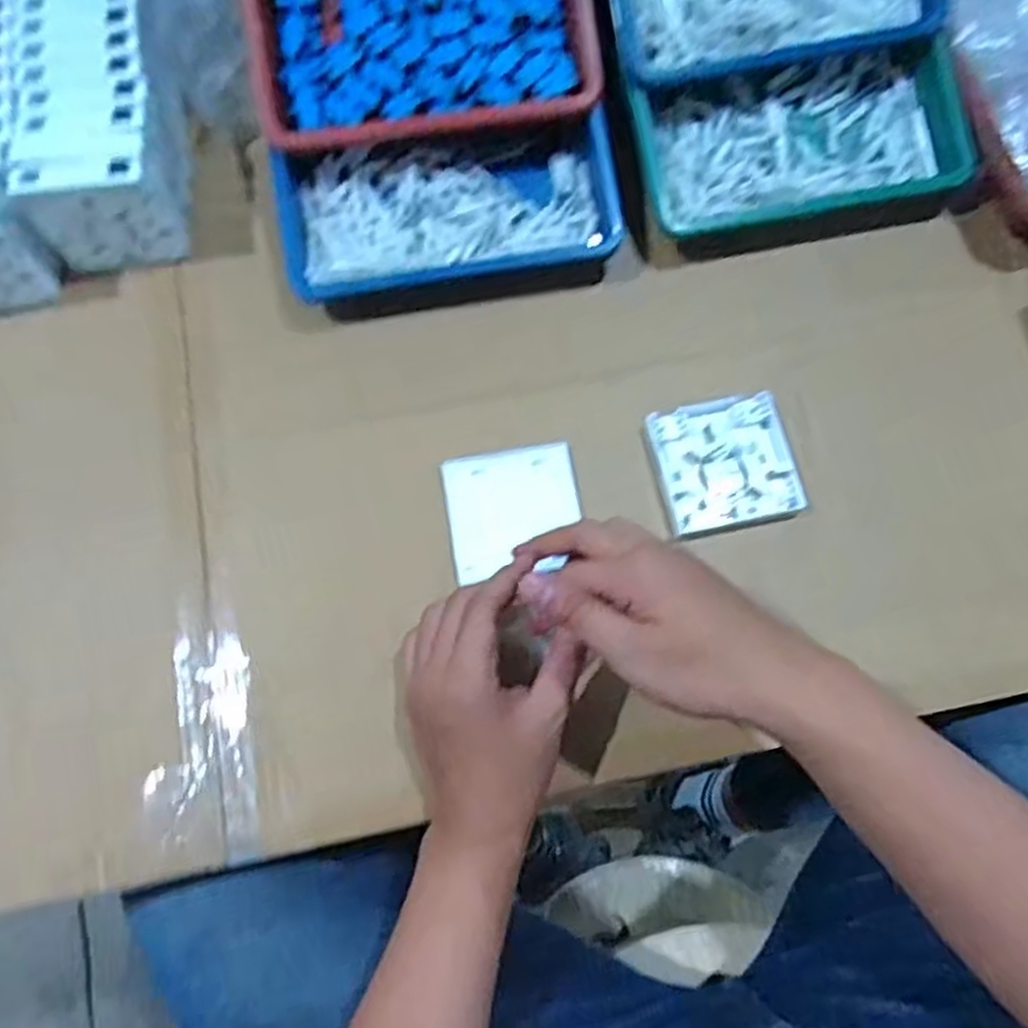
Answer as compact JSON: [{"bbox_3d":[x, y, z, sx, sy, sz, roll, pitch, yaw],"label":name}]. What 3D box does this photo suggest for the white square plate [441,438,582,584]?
[{"bbox_3d":[0.001,0.001,0.519,0.088,0.011,0.092,-10,73,-3],"label":"white square plate"}]

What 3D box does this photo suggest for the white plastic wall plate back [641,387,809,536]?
[{"bbox_3d":[0.143,-0.034,0.522,0.090,0.018,0.089,-11,73,-3],"label":"white plastic wall plate back"}]

